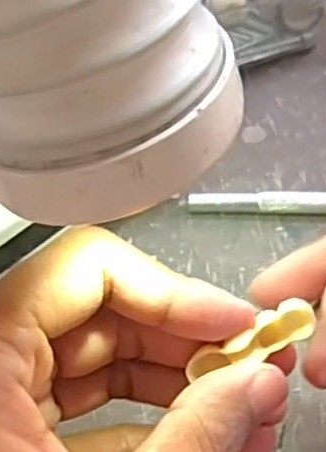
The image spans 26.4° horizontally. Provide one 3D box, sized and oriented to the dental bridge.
[{"bbox_3d":[0.023,0.029,0.176,0.033,0.008,0.008,-21,61,-6],"label":"dental bridge"}]

